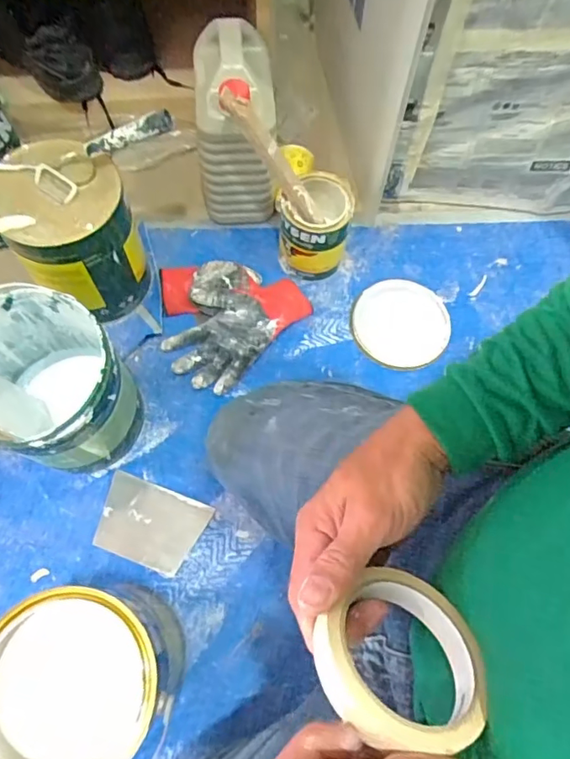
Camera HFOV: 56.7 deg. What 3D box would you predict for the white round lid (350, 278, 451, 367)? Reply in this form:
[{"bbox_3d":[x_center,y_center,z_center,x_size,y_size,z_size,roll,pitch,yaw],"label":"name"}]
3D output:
[{"bbox_3d":[0.179,-0.088,0.819,0.147,0.015,0.145,1,69,-2],"label":"white round lid"}]

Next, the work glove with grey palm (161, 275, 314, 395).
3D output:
[{"bbox_3d":[-0.077,-0.089,0.789,0.137,0.048,0.221,41,73,12],"label":"work glove with grey palm"}]

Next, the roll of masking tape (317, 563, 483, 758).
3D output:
[{"bbox_3d":[0.060,0.147,0.287,0.092,0.022,0.092,19,34,-6],"label":"roll of masking tape"}]

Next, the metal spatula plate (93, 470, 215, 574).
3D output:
[{"bbox_3d":[-0.178,0.191,0.701,0.134,0.004,0.097,20,66,4],"label":"metal spatula plate"}]

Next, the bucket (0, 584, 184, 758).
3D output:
[{"bbox_3d":[-0.194,0.304,0.549,0.163,0.207,0.161,1,69,-2],"label":"bucket"}]

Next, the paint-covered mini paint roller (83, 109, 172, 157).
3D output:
[{"bbox_3d":[-0.187,-0.289,0.621,0.112,0.021,0.023,-11,68,17],"label":"paint-covered mini paint roller"}]

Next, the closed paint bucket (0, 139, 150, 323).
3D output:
[{"bbox_3d":[-0.283,-0.192,0.731,0.148,0.202,0.147,1,69,-2],"label":"closed paint bucket"}]

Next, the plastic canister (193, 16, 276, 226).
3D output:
[{"bbox_3d":[-0.073,-0.365,0.793,0.110,0.234,0.183,-1,69,-3],"label":"plastic canister"}]

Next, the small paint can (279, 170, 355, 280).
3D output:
[{"bbox_3d":[0.044,-0.228,0.800,0.096,0.139,0.100,1,69,-2],"label":"small paint can"}]

